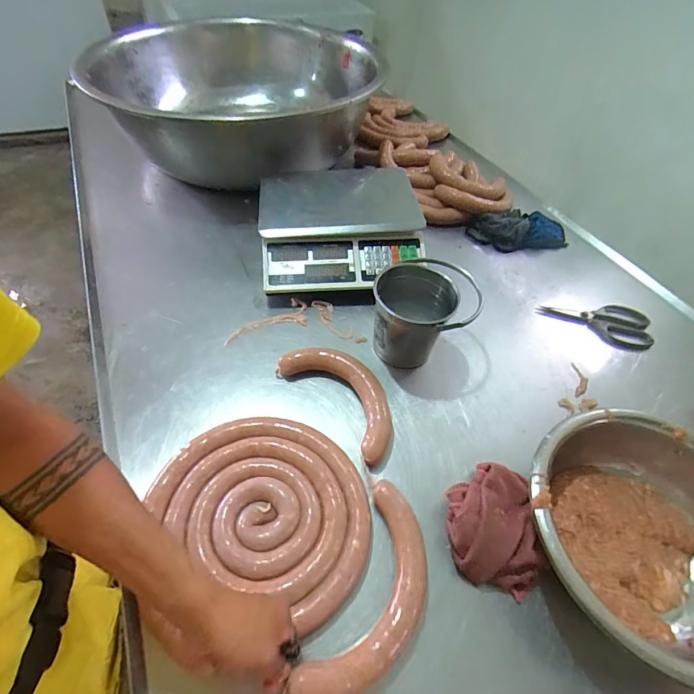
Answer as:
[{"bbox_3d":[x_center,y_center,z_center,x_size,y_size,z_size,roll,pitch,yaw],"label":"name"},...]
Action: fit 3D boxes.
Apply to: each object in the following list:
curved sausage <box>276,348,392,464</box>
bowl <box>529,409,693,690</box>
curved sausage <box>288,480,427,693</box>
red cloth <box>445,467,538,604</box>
[{"bbox_3d":[-0.001,0.072,0.646,0.109,0.044,0.227,-35,60,-26],"label":"curved sausage"},{"bbox_3d":[0.359,0.229,0.488,0.277,0.101,0.273,1,52,-1],"label":"bowl"},{"bbox_3d":[0.042,0.286,0.475,0.106,0.049,0.254,21,54,14],"label":"curved sausage"},{"bbox_3d":[0.182,0.224,0.522,0.112,0.057,0.155,7,52,4],"label":"red cloth"}]

